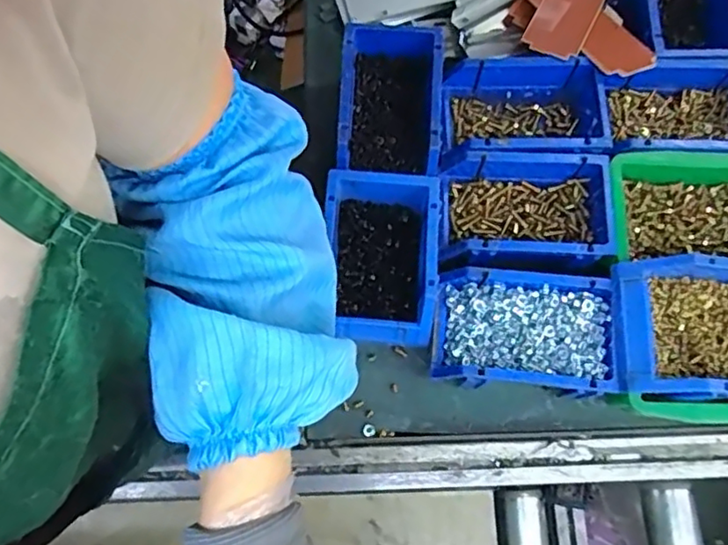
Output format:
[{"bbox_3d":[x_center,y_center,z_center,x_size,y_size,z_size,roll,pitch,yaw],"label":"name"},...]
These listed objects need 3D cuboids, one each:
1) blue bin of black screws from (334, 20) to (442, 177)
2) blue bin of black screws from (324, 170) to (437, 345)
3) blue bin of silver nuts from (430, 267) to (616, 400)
[{"bbox_3d":[0.026,-0.169,0.631,0.100,0.064,0.156,2,73,1],"label":"blue bin of black screws"},{"bbox_3d":[0.015,-0.010,0.590,0.106,0.067,0.152,3,73,1],"label":"blue bin of black screws"},{"bbox_3d":[0.142,0.058,0.573,0.154,0.070,0.102,6,73,2],"label":"blue bin of silver nuts"}]

